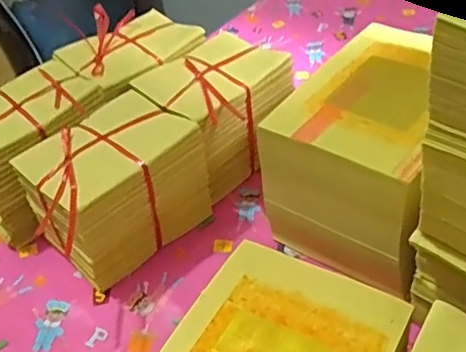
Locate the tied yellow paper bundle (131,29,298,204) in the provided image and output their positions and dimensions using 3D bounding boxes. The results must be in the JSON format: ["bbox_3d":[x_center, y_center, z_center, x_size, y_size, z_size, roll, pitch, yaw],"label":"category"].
[{"bbox_3d":[-0.019,-0.079,0.711,0.127,0.129,0.157,27,51,32],"label":"tied yellow paper bundle"}]

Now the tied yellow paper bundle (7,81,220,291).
[{"bbox_3d":[-0.127,0.015,0.624,0.126,0.134,0.172,29,53,34],"label":"tied yellow paper bundle"}]

